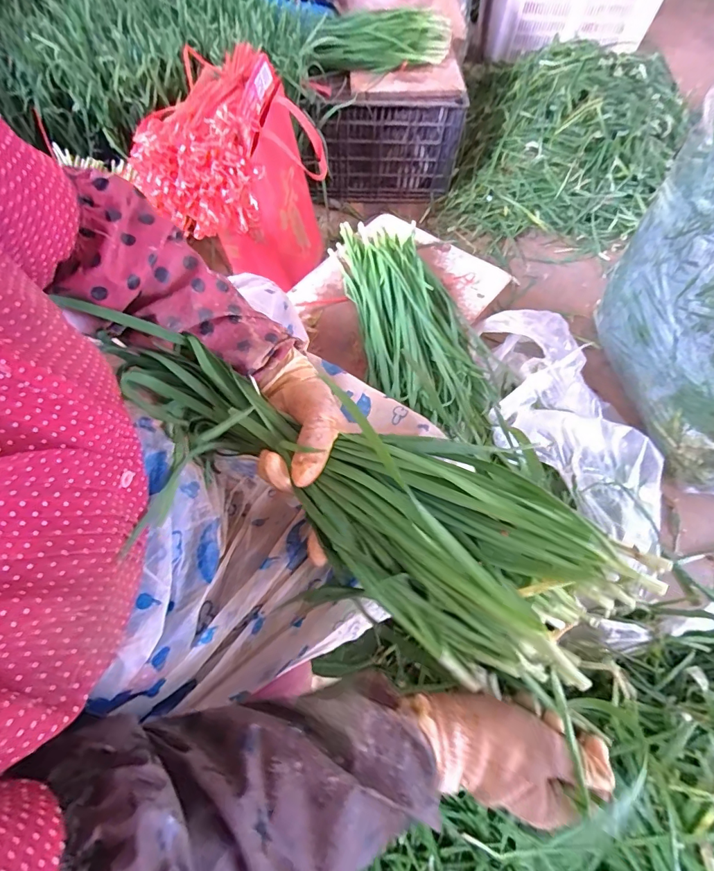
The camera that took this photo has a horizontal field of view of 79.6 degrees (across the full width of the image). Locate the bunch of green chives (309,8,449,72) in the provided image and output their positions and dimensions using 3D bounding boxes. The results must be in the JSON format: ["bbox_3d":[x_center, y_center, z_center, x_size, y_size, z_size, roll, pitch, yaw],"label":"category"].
[{"bbox_3d":[0.055,-1.030,1.113,0.374,0.078,0.154,-13,65,-7],"label":"bunch of green chives"}]

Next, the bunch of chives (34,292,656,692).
[{"bbox_3d":[-0.004,0.040,0.337,0.416,0.080,0.146,28,67,8],"label":"bunch of chives"}]

